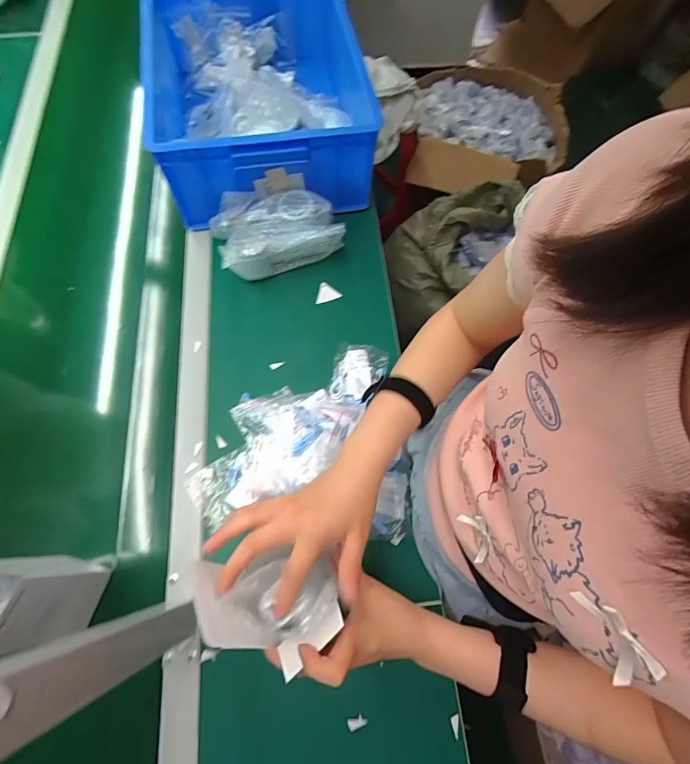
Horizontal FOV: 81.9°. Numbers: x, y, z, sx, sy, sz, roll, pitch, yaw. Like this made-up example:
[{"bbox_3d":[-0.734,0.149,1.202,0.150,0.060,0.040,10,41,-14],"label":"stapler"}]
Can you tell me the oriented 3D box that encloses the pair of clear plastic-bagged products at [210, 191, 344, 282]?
[{"bbox_3d":[-0.112,-0.249,0.666,0.203,0.073,0.133,-17,70,-9],"label":"pair of clear plastic-bagged products"}]

